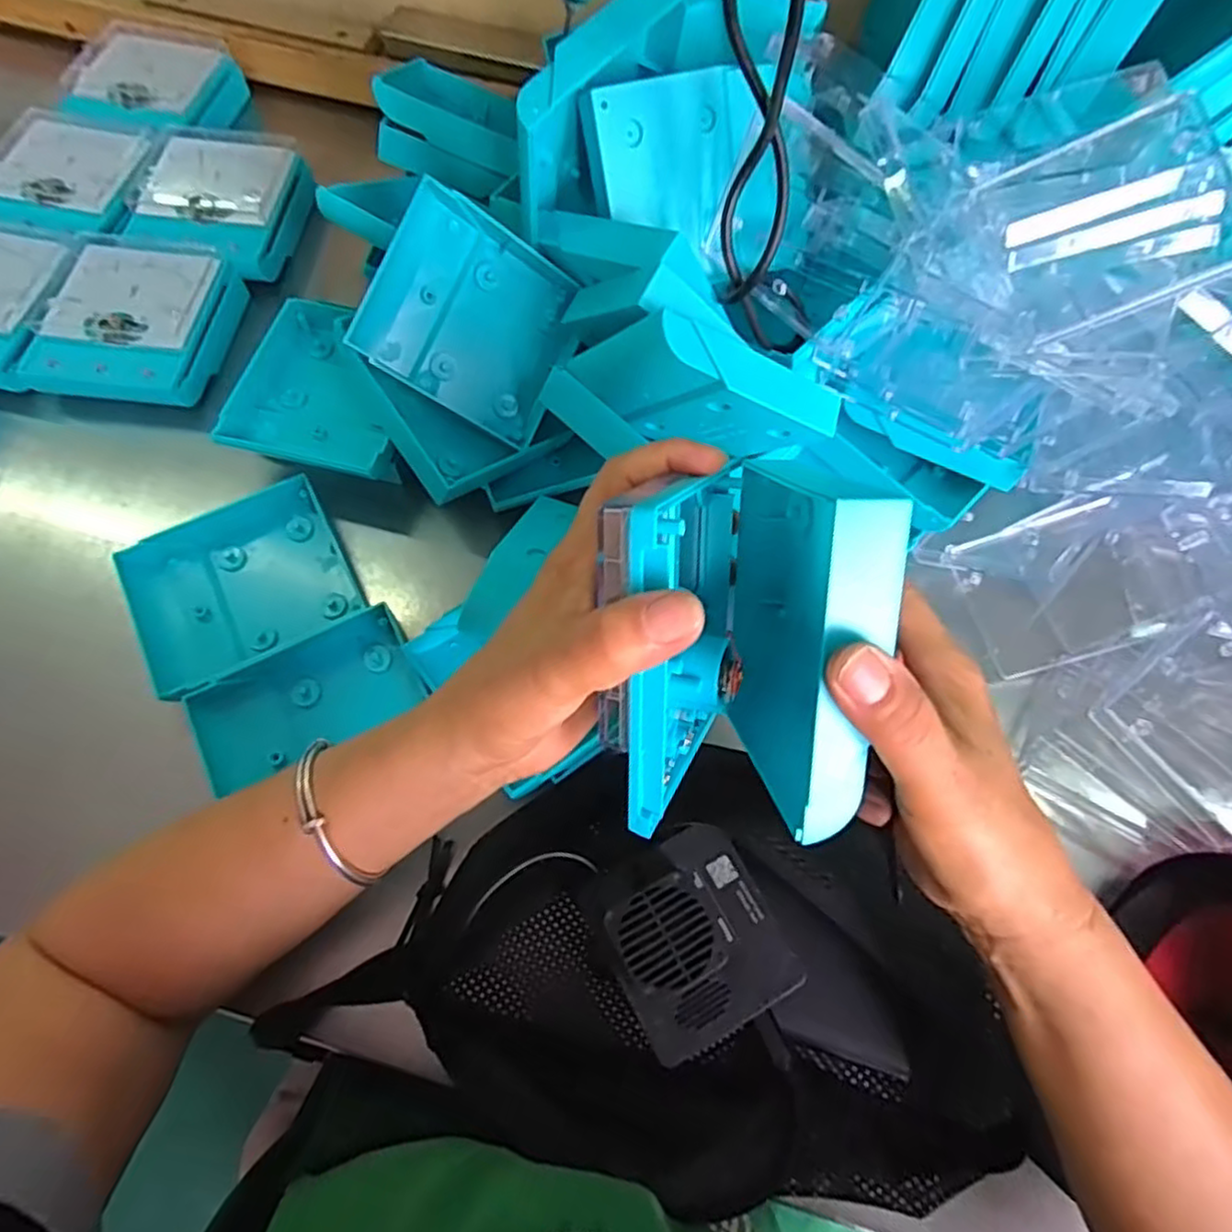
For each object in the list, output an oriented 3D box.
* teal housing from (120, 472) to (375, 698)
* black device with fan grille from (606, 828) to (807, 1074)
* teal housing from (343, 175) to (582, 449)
[{"bbox_3d":[-0.217,-0.017,0.407,0.114,0.025,0.103,-28,71,-12],"label":"teal housing"},{"bbox_3d":[0.034,0.136,0.295,0.070,0.021,0.077,-26,71,-12],"label":"black device with fan grille"},{"bbox_3d":[-0.080,-0.172,0.405,0.022,0.117,0.105,33,96,54],"label":"teal housing"}]

